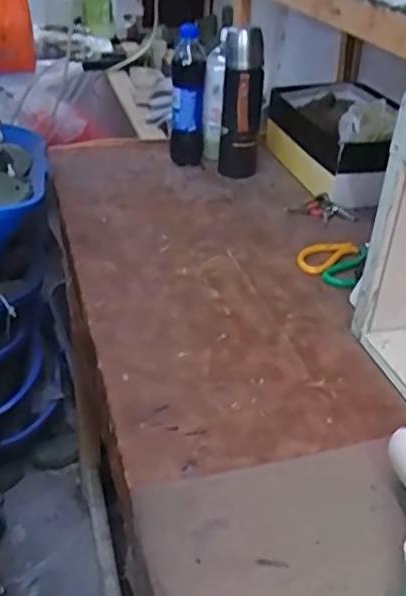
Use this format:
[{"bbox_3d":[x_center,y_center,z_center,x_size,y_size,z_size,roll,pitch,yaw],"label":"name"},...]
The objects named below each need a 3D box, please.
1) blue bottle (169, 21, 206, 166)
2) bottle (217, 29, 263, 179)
[{"bbox_3d":[-0.028,-0.348,1.113,0.059,0.229,0.052,0,34,-2],"label":"blue bottle"},{"bbox_3d":[0.063,-0.321,1.063,0.068,0.241,0.070,3,34,2],"label":"bottle"}]

